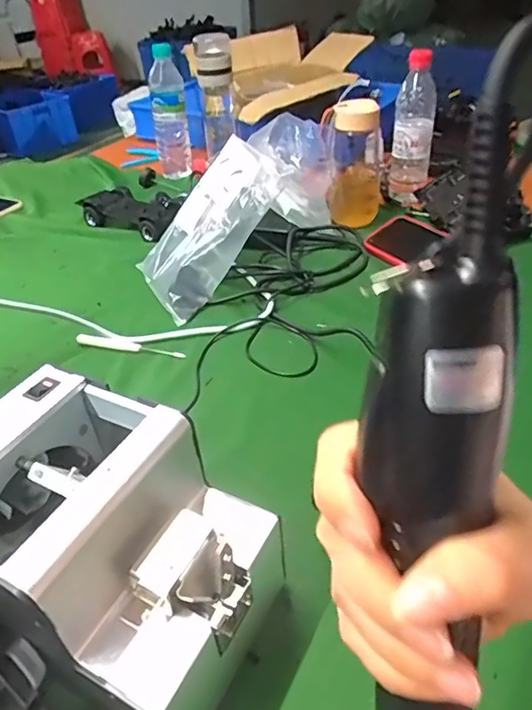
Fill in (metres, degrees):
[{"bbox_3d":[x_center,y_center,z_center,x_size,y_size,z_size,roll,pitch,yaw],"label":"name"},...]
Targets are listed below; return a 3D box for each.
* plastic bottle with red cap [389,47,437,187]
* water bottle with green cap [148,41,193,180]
[{"bbox_3d":[0.237,-0.372,0.843,0.061,0.191,0.057,5,39,11],"label":"plastic bottle with red cap"},{"bbox_3d":[-0.181,-0.449,1.001,0.065,0.213,0.069,-10,39,-8],"label":"water bottle with green cap"}]

